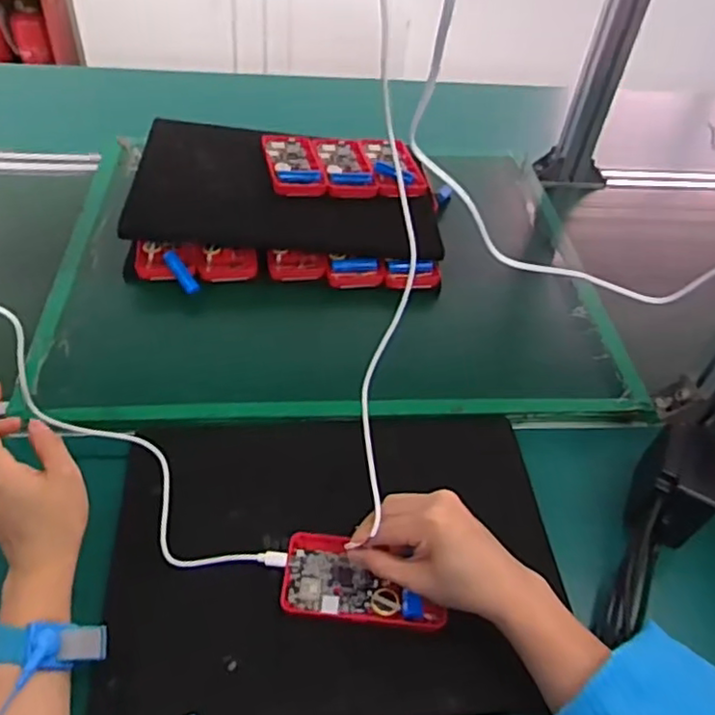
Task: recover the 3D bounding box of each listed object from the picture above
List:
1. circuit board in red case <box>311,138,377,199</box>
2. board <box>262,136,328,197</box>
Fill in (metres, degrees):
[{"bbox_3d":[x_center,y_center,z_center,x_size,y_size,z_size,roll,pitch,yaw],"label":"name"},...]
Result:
[{"bbox_3d":[-0.015,-0.239,0.811,0.061,0.013,0.128,-5,47,-12],"label":"circuit board in red case"},{"bbox_3d":[-0.079,-0.241,0.804,0.064,0.018,0.120,-6,48,-13],"label":"board"}]

